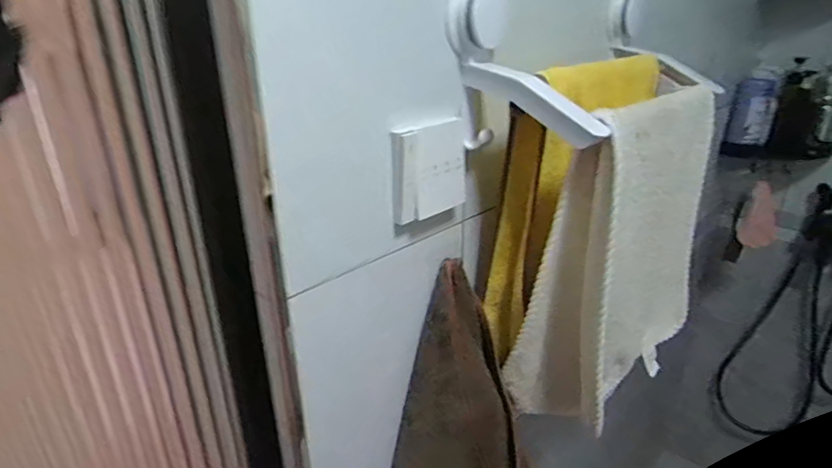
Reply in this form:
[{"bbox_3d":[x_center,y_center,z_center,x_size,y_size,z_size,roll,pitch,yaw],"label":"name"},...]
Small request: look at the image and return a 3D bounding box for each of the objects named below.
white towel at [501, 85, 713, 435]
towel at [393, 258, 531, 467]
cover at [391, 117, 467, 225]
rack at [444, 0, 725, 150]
[{"bbox_3d":[0.242,0.025,0.587,0.284,0.347,0.091,-20,30,-37],"label":"white towel"},{"bbox_3d":[0.041,0.228,0.586,0.181,0.351,0.096,-5,24,-9],"label":"towel"},{"bbox_3d":[0.015,-0.063,0.489,0.018,0.086,0.089,19,31,39],"label":"cover"},{"bbox_3d":[0.203,-0.190,0.547,0.361,0.147,0.148,-21,31,-39],"label":"rack"}]

